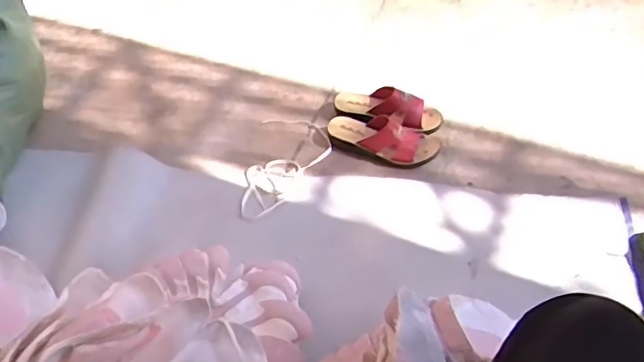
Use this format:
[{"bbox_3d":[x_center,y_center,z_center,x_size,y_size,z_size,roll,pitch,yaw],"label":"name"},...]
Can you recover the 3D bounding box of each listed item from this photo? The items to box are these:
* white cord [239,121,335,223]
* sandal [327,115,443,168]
[{"bbox_3d":[-0.069,-0.033,1.161,0.162,0.021,0.281,4,45,9],"label":"white cord"},{"bbox_3d":[0.123,-0.088,1.148,0.228,0.069,0.073,13,56,14],"label":"sandal"}]

